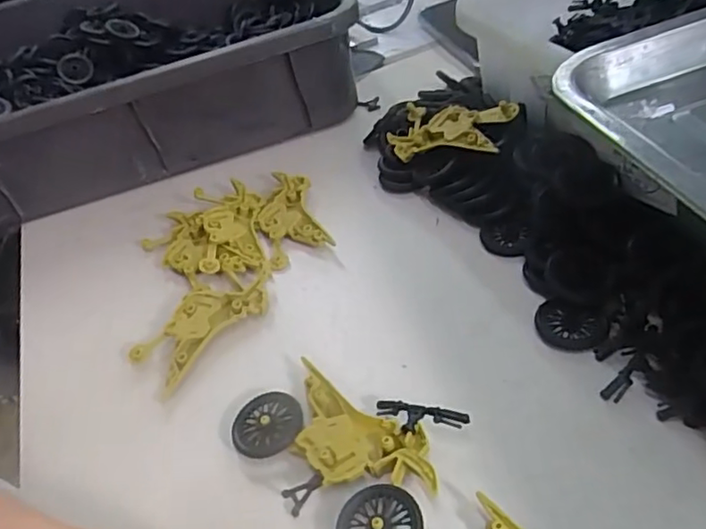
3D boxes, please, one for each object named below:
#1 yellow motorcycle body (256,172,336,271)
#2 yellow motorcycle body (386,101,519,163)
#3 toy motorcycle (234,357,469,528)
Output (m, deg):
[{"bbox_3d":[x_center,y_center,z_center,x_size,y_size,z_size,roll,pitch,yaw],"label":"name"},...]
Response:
[{"bbox_3d":[-0.048,-0.038,0.456,0.043,0.017,0.097,-18,40,-5],"label":"yellow motorcycle body"},{"bbox_3d":[0.069,-0.099,0.451,0.102,0.023,0.048,6,39,44],"label":"yellow motorcycle body"},{"bbox_3d":[-0.002,0.086,0.302,0.112,0.023,0.077,27,55,38],"label":"toy motorcycle"}]

